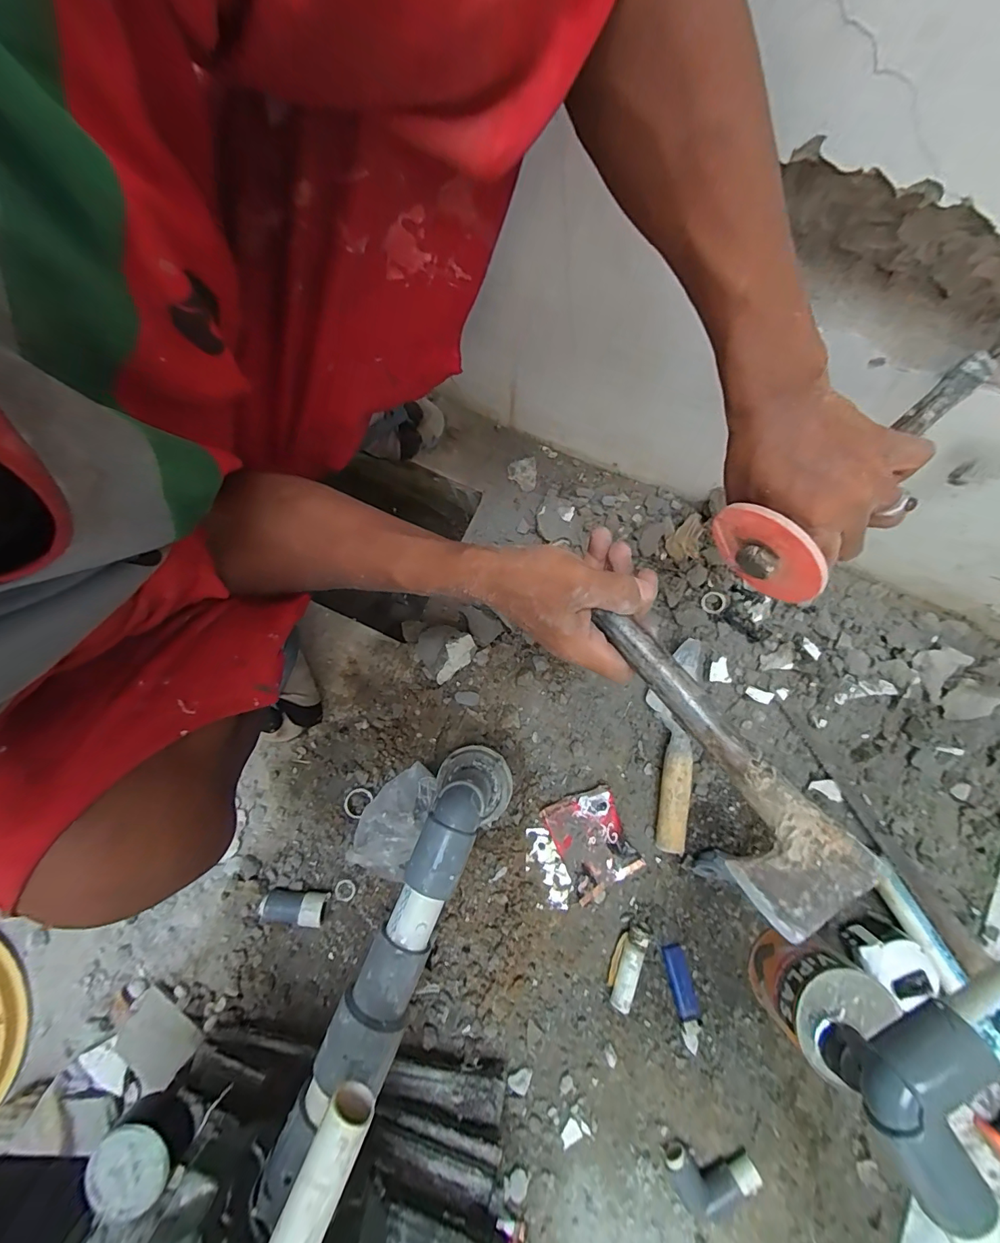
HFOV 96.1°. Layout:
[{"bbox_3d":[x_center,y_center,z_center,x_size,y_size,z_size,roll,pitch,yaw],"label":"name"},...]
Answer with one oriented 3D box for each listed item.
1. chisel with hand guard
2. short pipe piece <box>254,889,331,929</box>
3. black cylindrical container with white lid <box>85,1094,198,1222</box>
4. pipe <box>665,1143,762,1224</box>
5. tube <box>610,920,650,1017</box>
[{"bbox_3d":[0.236,-0.101,0.293,0.207,0.065,0.075,-41,82,-3],"label":"chisel with hand guard"},{"bbox_3d":[-0.235,0.325,0.511,0.074,0.036,0.027,5,80,2],"label":"short pipe piece"},{"bbox_3d":[-0.237,0.351,0.298,0.049,0.029,0.056,30,81,6],"label":"black cylindrical container with white lid"},{"bbox_3d":[0.220,0.592,0.466,0.094,0.025,0.061,7,80,2],"label":"pipe"},{"bbox_3d":[0.146,0.388,0.506,0.024,0.026,0.087,21,81,5],"label":"tube"}]

